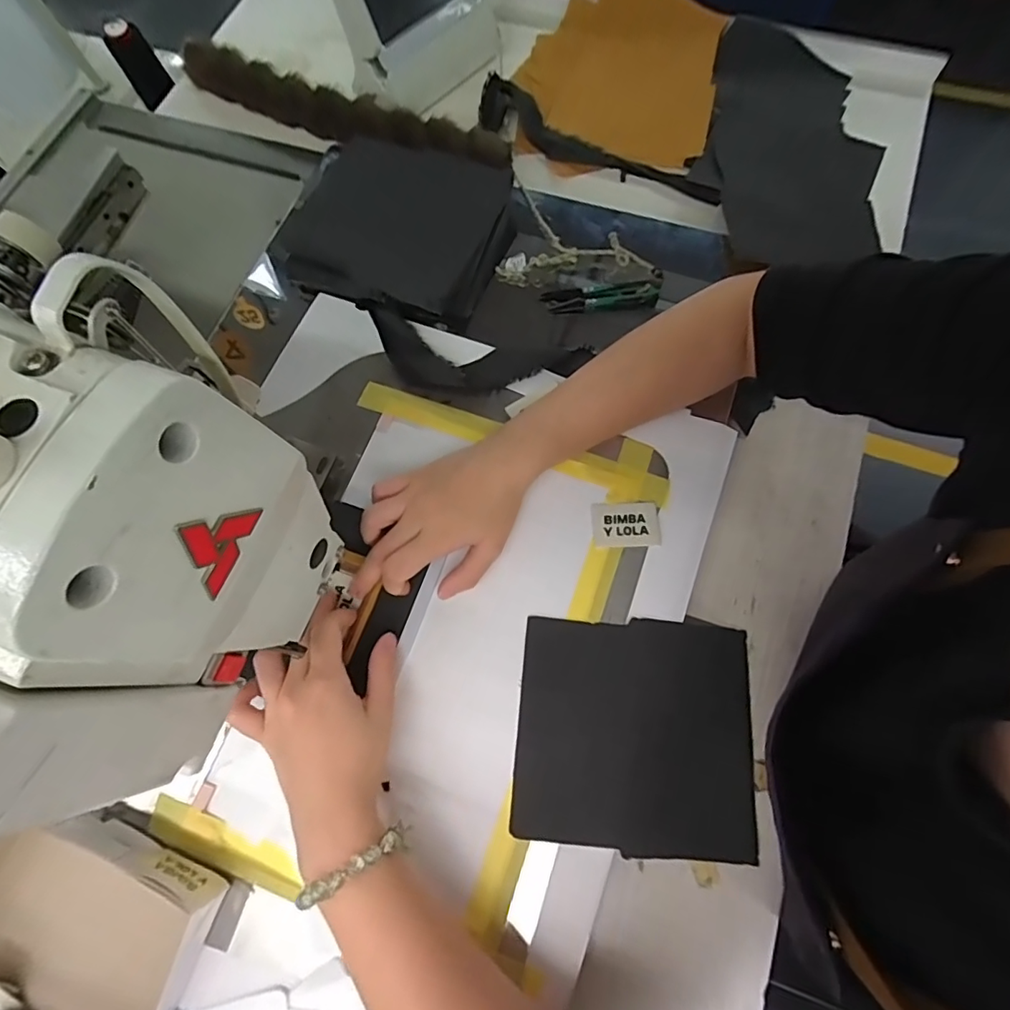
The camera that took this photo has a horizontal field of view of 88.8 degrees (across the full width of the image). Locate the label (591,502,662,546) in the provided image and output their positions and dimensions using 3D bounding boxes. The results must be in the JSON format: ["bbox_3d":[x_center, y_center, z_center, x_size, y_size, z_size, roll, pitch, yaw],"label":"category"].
[{"bbox_3d":[0.093,0.015,0.397,0.049,0.004,0.034,-2,71,4],"label":"label"}]

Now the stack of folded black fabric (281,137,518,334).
[{"bbox_3d":[-0.102,-0.256,0.471,0.200,0.031,0.164,10,72,7],"label":"stack of folded black fabric"}]

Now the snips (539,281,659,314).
[{"bbox_3d":[0.085,-0.186,0.459,0.098,0.011,0.023,-6,71,2],"label":"snips"}]

